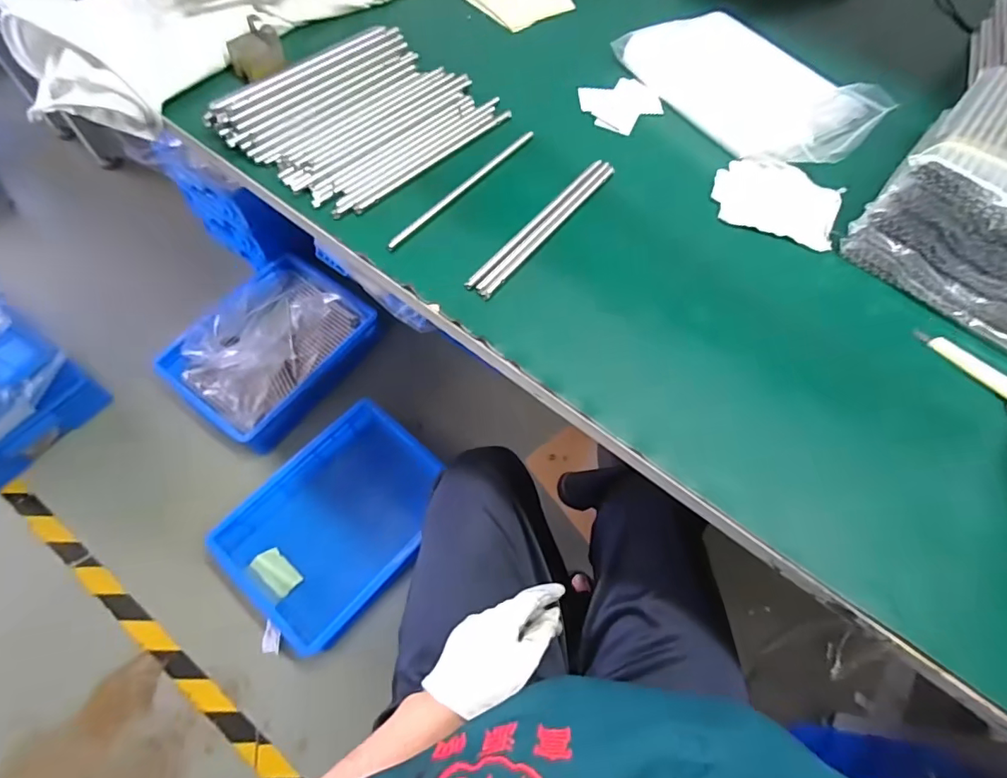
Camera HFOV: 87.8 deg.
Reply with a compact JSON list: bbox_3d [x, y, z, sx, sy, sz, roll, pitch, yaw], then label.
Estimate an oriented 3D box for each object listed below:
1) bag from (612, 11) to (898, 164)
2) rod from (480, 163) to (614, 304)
[{"bbox_3d":[0.279,-0.353,0.604,0.279,0.051,0.136,39,68,14],"label":"bag"},{"bbox_3d":[0.048,-0.157,0.515,0.008,0.008,0.215,36,67,13],"label":"rod"}]

